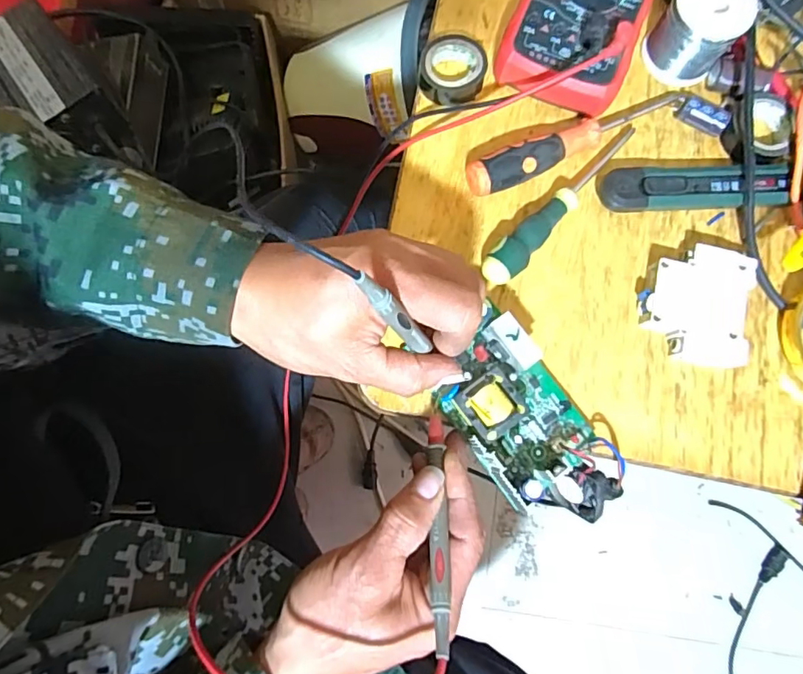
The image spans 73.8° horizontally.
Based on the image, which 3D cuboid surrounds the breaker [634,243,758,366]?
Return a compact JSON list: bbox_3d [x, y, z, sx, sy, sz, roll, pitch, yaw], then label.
[{"bbox_3d":[0.198,-0.023,0.360,0.069,0.017,0.077,13,81,-1],"label":"breaker"}]

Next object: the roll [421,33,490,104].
[{"bbox_3d":[0.038,-0.193,0.390,0.045,0.019,0.047,0,81,-2],"label":"roll"}]

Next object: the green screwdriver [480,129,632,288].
[{"bbox_3d":[0.109,-0.095,0.366,0.022,0.025,0.155,40,82,4],"label":"green screwdriver"}]

